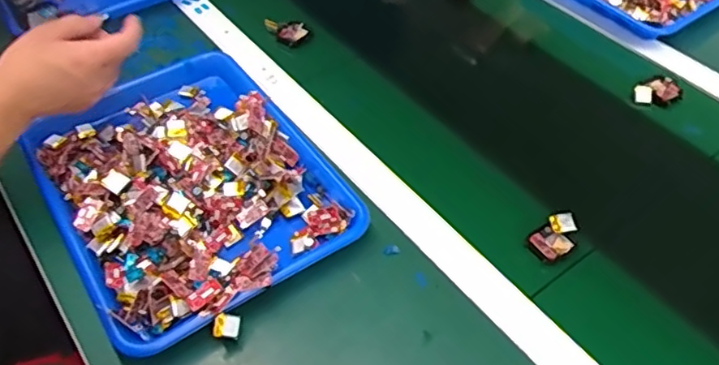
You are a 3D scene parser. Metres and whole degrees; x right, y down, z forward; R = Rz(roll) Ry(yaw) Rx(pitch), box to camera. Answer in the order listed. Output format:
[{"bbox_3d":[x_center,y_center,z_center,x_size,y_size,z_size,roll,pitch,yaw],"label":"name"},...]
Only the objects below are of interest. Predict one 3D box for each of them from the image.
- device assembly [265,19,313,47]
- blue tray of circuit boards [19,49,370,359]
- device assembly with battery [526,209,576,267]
[{"bbox_3d":[-0.097,-0.200,0.800,0.062,0.024,0.029,8,49,6],"label":"device assembly"},{"bbox_3d":[-0.174,-0.008,0.607,0.255,0.044,0.340,-27,54,-23],"label":"blue tray of circuit boards"},{"bbox_3d":[0.191,0.052,0.580,0.055,0.019,0.036,-32,56,-26],"label":"device assembly with battery"}]

